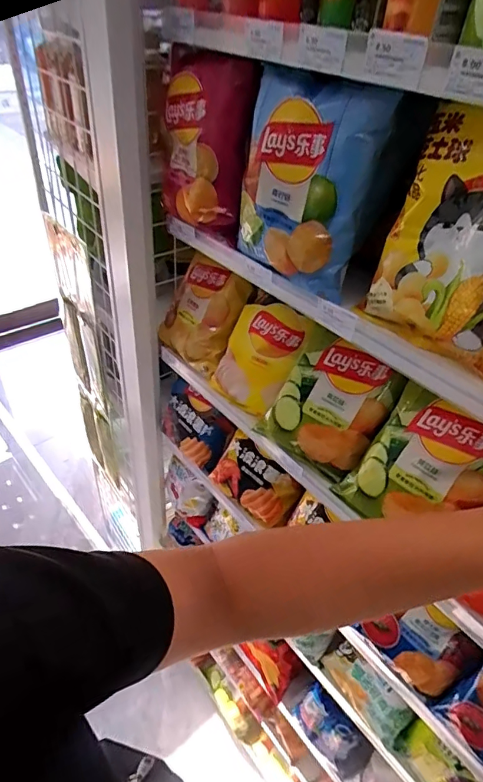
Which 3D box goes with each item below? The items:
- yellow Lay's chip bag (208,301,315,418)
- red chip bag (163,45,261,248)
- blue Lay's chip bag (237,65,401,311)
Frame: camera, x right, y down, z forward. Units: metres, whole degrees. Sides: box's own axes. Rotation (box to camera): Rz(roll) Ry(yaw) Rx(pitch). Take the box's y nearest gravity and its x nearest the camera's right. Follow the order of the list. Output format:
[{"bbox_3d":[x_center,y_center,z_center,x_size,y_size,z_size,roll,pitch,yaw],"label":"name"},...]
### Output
[{"bbox_3d":[0.027,-0.046,0.669,0.122,0.165,0.050,33,16,20],"label":"yellow Lay's chip bag"},{"bbox_3d":[-0.051,-0.290,0.560,0.144,0.190,0.050,30,47,26],"label":"red chip bag"},{"bbox_3d":[0.063,-0.208,0.478,0.157,0.183,0.049,32,48,28],"label":"blue Lay's chip bag"}]

